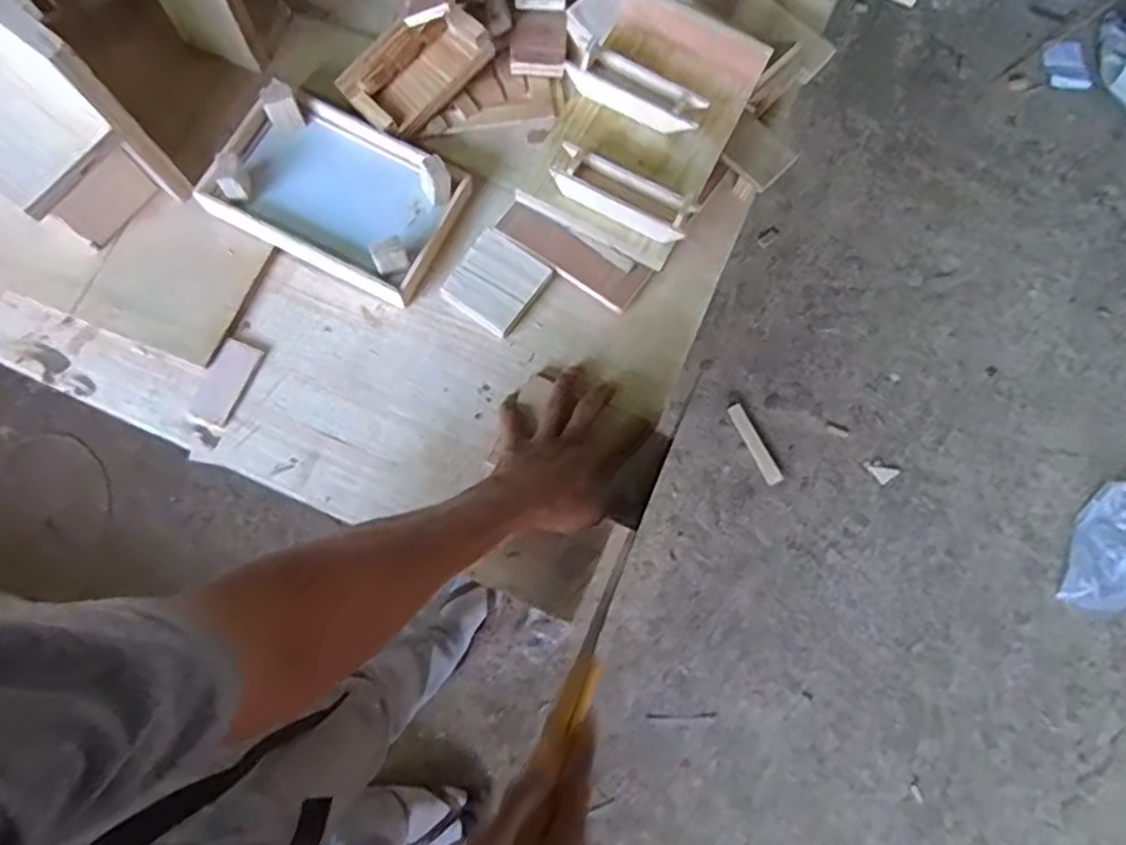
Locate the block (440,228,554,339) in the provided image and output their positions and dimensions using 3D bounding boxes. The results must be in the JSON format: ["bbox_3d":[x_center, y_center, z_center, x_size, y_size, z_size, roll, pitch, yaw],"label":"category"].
[{"bbox_3d":[-0.063,-0.136,0.638,0.077,0.013,0.086,35,77,7],"label":"block"}]

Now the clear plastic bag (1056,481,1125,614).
[{"bbox_3d":[1.159,0.271,1.388,0.186,0.048,0.303,41,78,8],"label":"clear plastic bag"}]

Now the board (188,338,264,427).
[{"bbox_3d":[-0.309,-0.037,0.611,0.036,0.006,0.078,24,76,-9],"label":"board"}]

